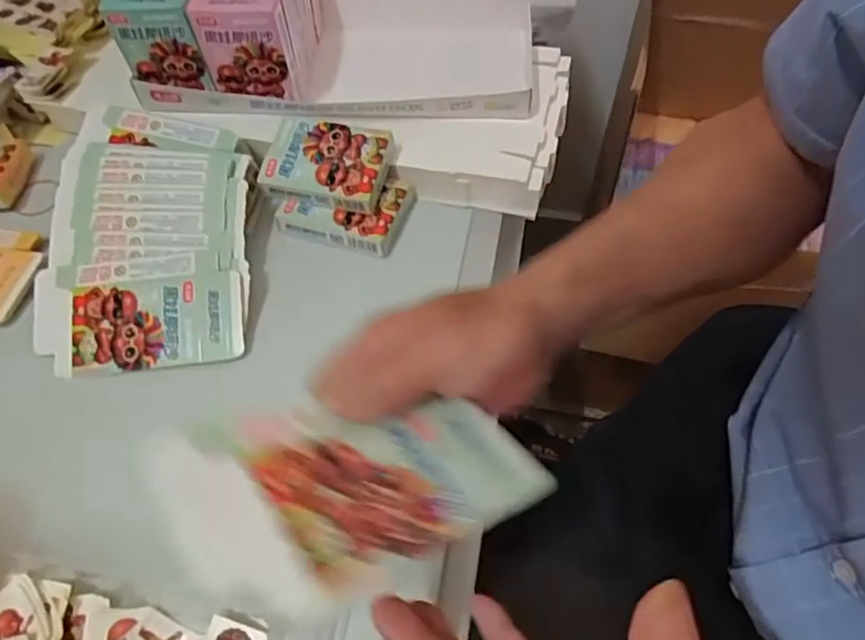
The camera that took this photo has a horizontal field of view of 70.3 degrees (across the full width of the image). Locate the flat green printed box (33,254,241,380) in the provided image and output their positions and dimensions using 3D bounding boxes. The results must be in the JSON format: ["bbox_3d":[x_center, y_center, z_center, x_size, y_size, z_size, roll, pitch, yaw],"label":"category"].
[{"bbox_3d":[-0.207,-0.006,0.431,0.146,0.006,0.082,-6,74,0],"label":"flat green printed box"}]

